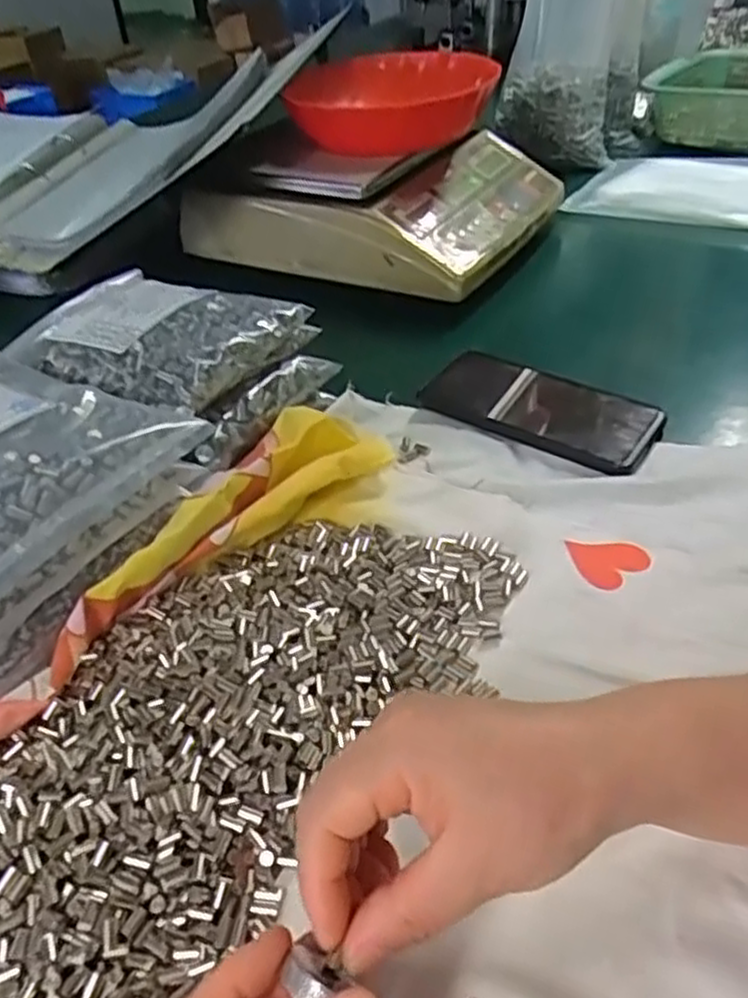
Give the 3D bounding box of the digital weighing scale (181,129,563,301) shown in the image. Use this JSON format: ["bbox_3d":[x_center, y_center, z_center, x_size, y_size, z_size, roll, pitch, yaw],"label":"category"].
[{"bbox_3d":[0.006,-0.321,0.804,0.307,0.082,0.307,20,46,21],"label":"digital weighing scale"}]

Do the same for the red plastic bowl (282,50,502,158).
[{"bbox_3d":[0.012,-0.390,0.751,0.203,0.066,0.154,6,42,13],"label":"red plastic bowl"}]

